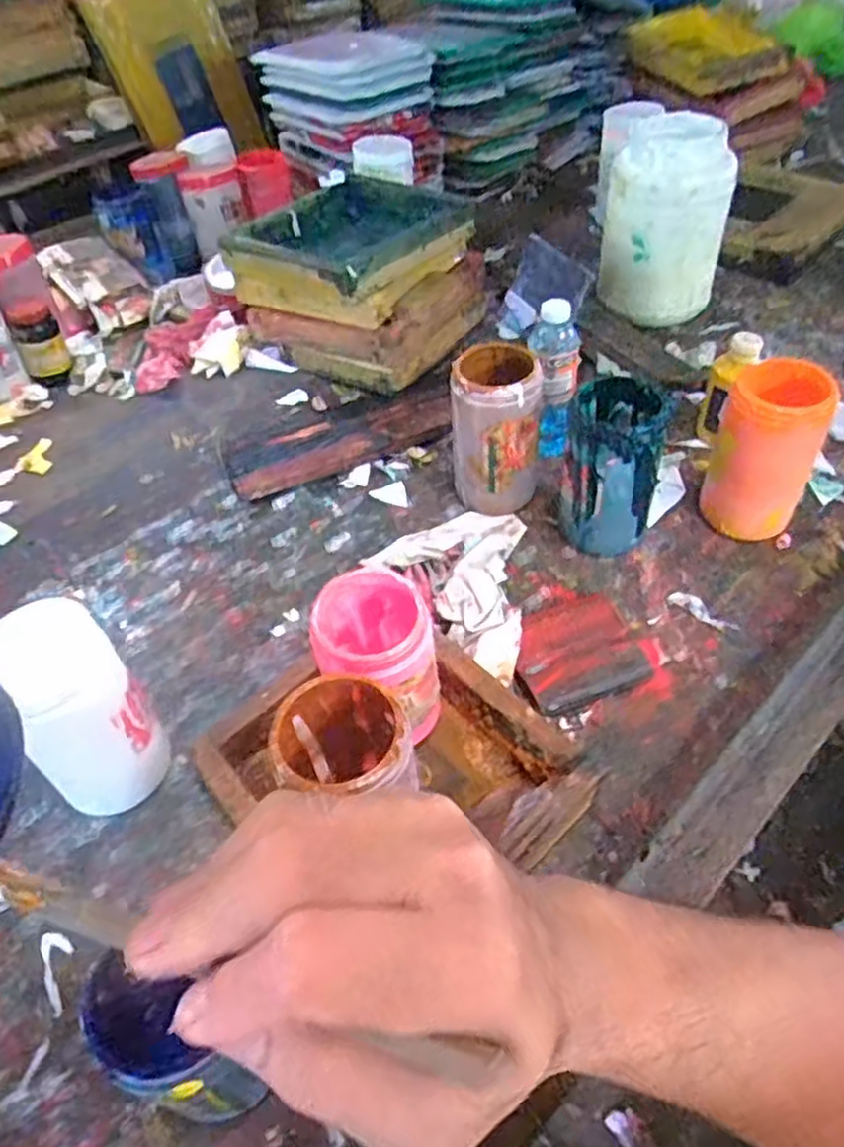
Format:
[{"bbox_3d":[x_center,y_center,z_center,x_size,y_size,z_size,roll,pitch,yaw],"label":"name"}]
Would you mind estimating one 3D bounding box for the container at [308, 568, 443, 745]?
[{"bbox_3d":[-0.035,0.068,0.605,0.096,0.116,0.108,-29,53,-20],"label":"container"}]

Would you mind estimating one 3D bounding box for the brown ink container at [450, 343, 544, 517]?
[{"bbox_3d":[0.078,-0.160,0.818,0.088,0.161,0.104,-5,48,0],"label":"brown ink container"}]

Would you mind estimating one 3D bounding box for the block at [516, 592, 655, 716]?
[{"bbox_3d":[0.142,0.072,0.698,0.119,0.030,0.100,-20,50,-13],"label":"block"}]

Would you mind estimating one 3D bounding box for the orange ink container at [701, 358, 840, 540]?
[{"bbox_3d":[0.347,-0.123,0.757,0.097,0.167,0.099,19,52,20],"label":"orange ink container"}]

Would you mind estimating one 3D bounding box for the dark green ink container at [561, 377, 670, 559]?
[{"bbox_3d":[0.189,-0.106,0.761,0.089,0.160,0.093,7,49,10],"label":"dark green ink container"}]

